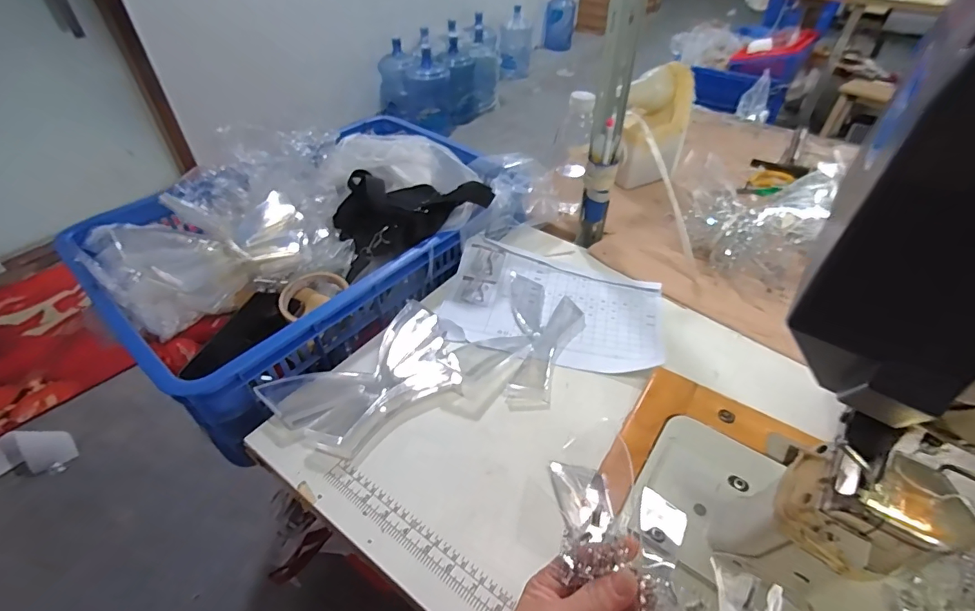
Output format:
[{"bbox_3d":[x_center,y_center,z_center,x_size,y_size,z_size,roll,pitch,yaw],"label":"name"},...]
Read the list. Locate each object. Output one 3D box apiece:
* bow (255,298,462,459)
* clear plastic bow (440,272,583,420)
[{"bbox_3d":[-0.132,0.077,0.528,0.209,0.015,0.129,-31,52,-29],"label":"bow"},{"bbox_3d":[0.043,0.049,0.574,0.113,0.030,0.235,19,47,18],"label":"clear plastic bow"}]

